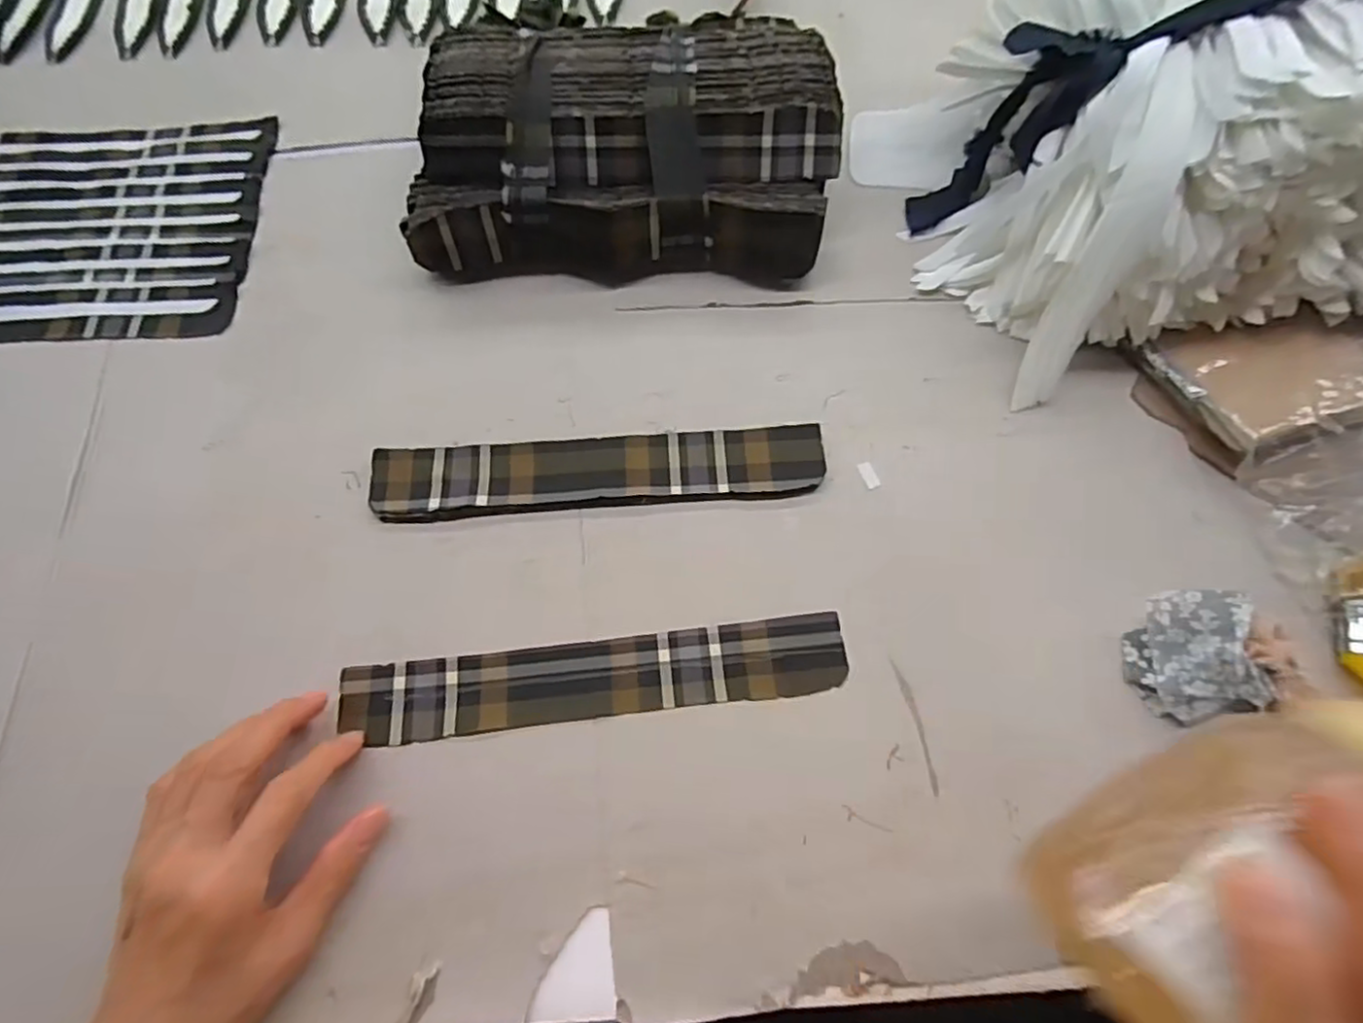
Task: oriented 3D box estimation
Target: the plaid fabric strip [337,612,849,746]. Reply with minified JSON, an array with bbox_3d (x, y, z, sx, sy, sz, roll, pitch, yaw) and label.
[{"bbox_3d":[-0.044,0.088,0.354,0.259,0.006,0.040,-6,67,-3],"label":"plaid fabric strip"}]

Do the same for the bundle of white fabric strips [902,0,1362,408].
[{"bbox_3d":[0.338,-0.229,0.389,0.364,0.168,0.261,-4,67,-2],"label":"bundle of white fabric strips"}]

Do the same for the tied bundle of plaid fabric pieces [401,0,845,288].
[{"bbox_3d":[-0.035,-0.255,0.455,0.261,0.073,0.184,1,67,1],"label":"tied bundle of plaid fabric pieces"}]

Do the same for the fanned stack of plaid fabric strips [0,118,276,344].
[{"bbox_3d":[-0.431,-0.197,0.469,0.262,0.010,0.191,-1,67,2],"label":"fanned stack of plaid fabric strips"}]

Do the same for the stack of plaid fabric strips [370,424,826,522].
[{"bbox_3d":[-0.048,-0.024,0.394,0.258,0.006,0.043,-3,67,-1],"label":"stack of plaid fabric strips"}]

